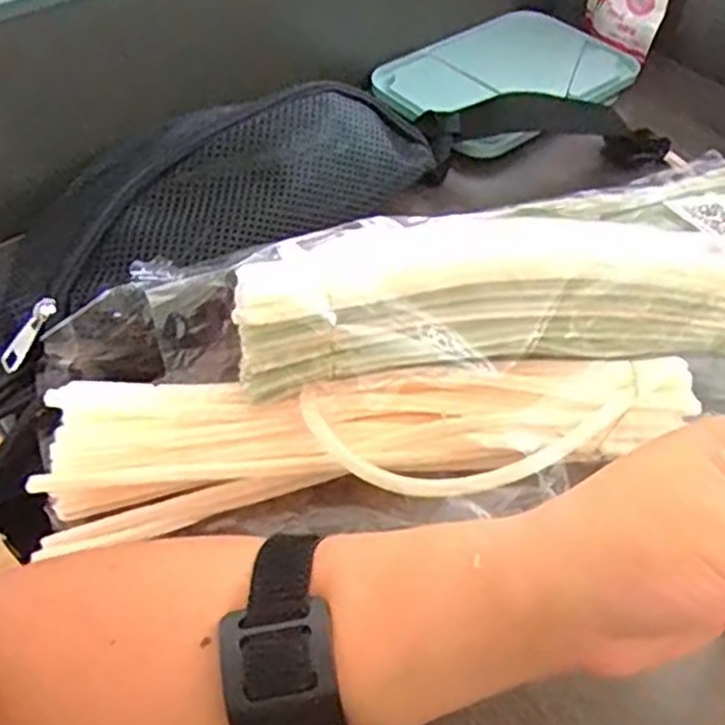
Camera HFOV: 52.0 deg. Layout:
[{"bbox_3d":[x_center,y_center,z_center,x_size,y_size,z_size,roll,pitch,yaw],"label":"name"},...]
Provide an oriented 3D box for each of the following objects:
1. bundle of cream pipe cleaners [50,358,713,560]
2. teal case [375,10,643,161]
[{"bbox_3d":[-0.001,0.032,0.346,0.286,0.036,0.066,-7,51,-7],"label":"bundle of cream pipe cleaners"},{"bbox_3d":[0.107,-0.225,0.590,0.209,0.034,0.139,-33,59,-26],"label":"teal case"}]

